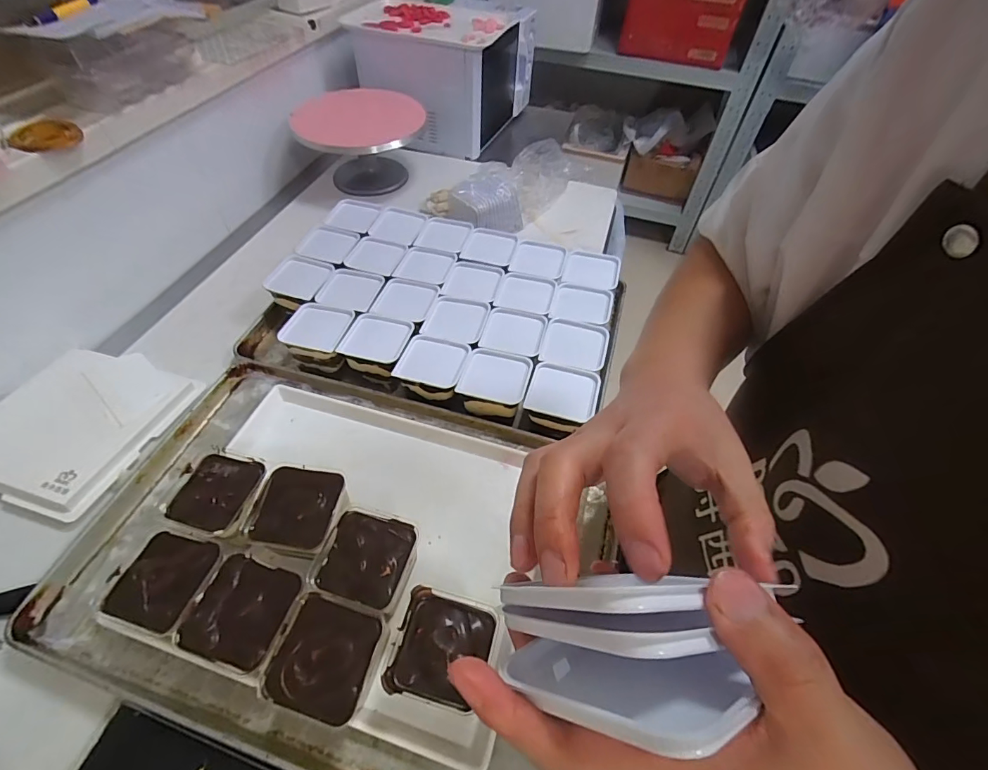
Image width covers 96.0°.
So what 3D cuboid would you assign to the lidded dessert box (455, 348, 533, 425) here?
[{"bbox_3d":[0.000,-0.004,0.653,0.093,0.044,0.103,15,52,7],"label":"lidded dessert box"}]

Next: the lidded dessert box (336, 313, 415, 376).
[{"bbox_3d":[-0.182,-0.065,0.695,0.095,0.041,0.093,14,52,7],"label":"lidded dessert box"}]

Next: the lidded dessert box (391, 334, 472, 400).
[{"bbox_3d":[-0.091,-0.029,0.670,0.093,0.037,0.093,14,52,7],"label":"lidded dessert box"}]

